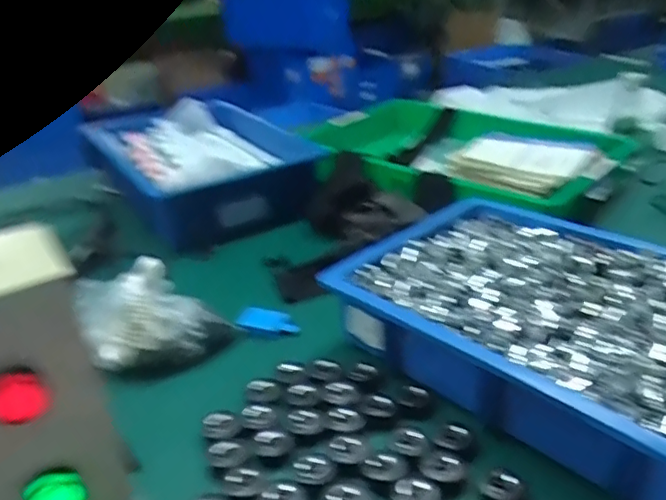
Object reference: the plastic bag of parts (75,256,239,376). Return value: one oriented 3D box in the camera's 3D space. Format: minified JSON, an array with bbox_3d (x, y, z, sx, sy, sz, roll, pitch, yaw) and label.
[{"bbox_3d":[-0.202,0.078,0.675,0.170,0.099,0.087,-9,30,-11],"label":"plastic bag of parts"}]

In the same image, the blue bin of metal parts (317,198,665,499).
[{"bbox_3d":[0.247,0.074,0.626,0.321,0.100,0.444,-27,38,-36],"label":"blue bin of metal parts"}]

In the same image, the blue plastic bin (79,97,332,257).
[{"bbox_3d":[-0.245,-0.163,1.100,0.327,0.113,0.424,-21,35,-29],"label":"blue plastic bin"}]

